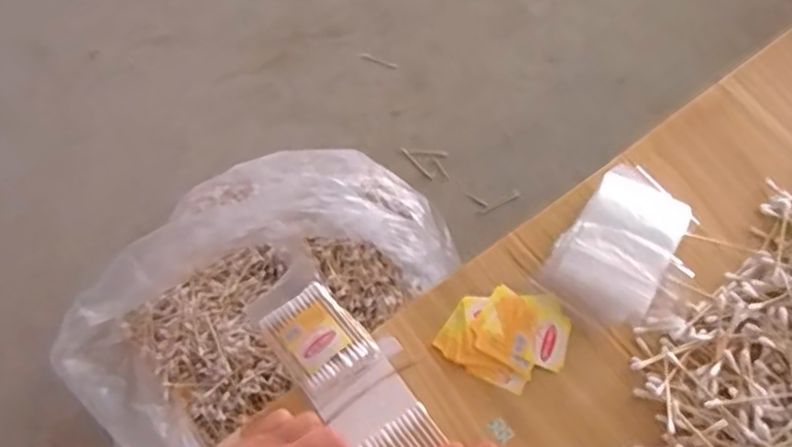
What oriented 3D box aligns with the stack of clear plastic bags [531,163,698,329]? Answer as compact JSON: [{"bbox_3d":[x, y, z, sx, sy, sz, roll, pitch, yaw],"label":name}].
[{"bbox_3d":[0.166,0.011,0.473,0.073,0.033,0.120,34,71,14],"label":"stack of clear plastic bags"}]

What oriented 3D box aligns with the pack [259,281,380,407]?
[{"bbox_3d":[-0.055,0.083,0.466,0.057,0.018,0.071,-35,70,-14],"label":"pack"}]

